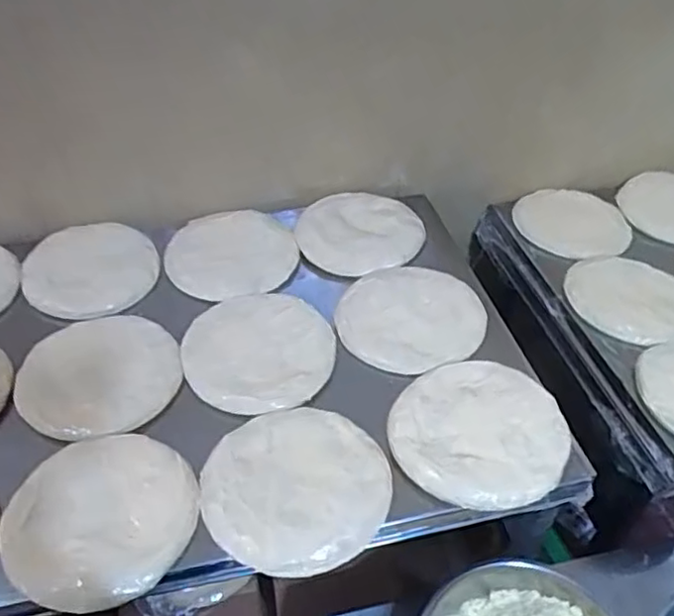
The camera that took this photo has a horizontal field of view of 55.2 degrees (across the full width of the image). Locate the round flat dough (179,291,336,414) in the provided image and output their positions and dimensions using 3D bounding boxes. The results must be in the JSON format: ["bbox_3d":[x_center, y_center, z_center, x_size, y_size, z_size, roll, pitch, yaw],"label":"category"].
[{"bbox_3d":[-0.112,0.056,0.913,0.204,0.021,0.230,-8,45,-9],"label":"round flat dough"}]

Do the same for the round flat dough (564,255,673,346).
[{"bbox_3d":[0.485,-0.016,1.054,0.212,0.023,0.204,0,44,0],"label":"round flat dough"}]

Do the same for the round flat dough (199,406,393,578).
[{"bbox_3d":[-0.047,0.197,0.740,0.207,0.010,0.209,0,44,0],"label":"round flat dough"}]

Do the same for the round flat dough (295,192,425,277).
[{"bbox_3d":[0.042,-0.134,1.096,0.205,0.018,0.204,-3,48,3],"label":"round flat dough"}]

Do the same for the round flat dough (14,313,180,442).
[{"bbox_3d":[-0.320,0.085,0.873,0.221,0.023,0.207,0,44,0],"label":"round flat dough"}]

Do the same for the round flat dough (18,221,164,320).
[{"bbox_3d":[-0.396,-0.065,1.041,0.203,0.022,0.229,-19,47,-19],"label":"round flat dough"}]

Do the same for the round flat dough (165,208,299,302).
[{"bbox_3d":[-0.176,-0.094,1.066,0.205,0.028,0.211,0,44,0],"label":"round flat dough"}]

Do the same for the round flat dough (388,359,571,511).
[{"bbox_3d":[0.175,0.147,0.788,0.200,0.022,0.204,0,44,0],"label":"round flat dough"}]

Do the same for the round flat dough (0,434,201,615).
[{"bbox_3d":[-0.259,0.223,0.707,0.198,0.022,0.198,0,44,0],"label":"round flat dough"}]

